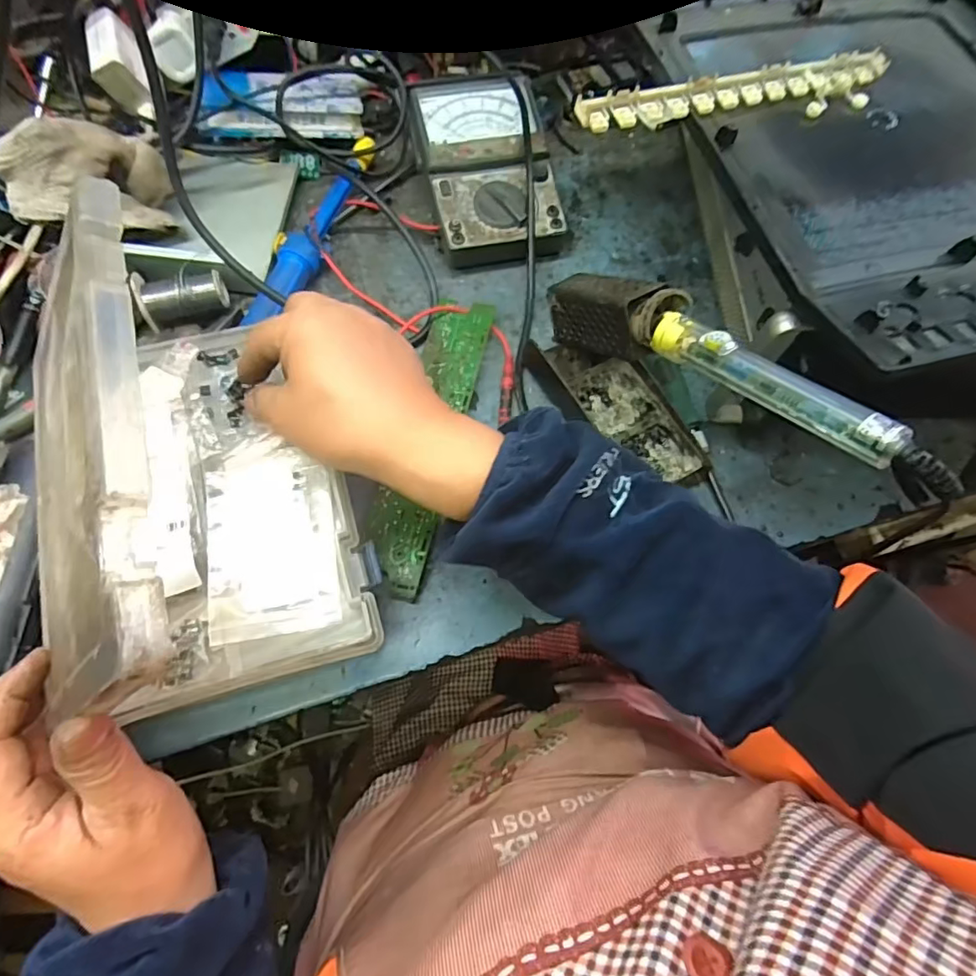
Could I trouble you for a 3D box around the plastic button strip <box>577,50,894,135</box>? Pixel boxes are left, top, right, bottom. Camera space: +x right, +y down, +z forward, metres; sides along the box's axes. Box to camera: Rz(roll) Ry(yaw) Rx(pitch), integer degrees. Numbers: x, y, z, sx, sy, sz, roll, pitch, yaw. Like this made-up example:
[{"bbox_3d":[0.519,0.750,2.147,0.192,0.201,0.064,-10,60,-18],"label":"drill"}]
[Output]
[{"bbox_3d":[0.170,-0.260,0.372,0.241,0.009,0.037,-17,89,-13],"label":"plastic button strip"}]

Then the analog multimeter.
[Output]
[{"bbox_3d":[-0.002,-0.288,0.513,0.117,0.065,0.186,-8,67,-7],"label":"analog multimeter"}]

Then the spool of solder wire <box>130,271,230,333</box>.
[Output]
[{"bbox_3d":[-0.243,-0.156,0.442,0.062,0.030,0.035,-14,68,-9],"label":"spool of solder wire"}]

